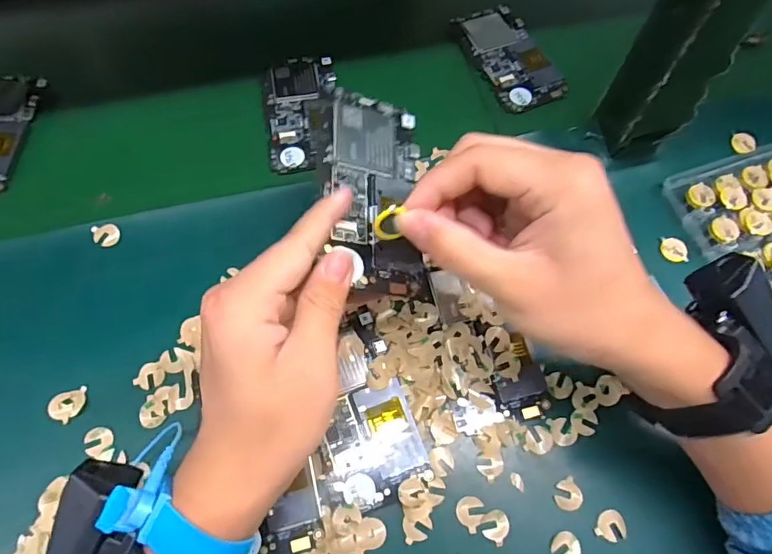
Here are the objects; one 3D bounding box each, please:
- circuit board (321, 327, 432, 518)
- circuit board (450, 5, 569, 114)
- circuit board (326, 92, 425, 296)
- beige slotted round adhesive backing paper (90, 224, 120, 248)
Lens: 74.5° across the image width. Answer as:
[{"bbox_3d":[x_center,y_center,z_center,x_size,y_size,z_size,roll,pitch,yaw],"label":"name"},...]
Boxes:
[{"bbox_3d":[-0.016,0.092,0.331,0.064,0.007,0.106,-18,66,-8],"label":"circuit board"},{"bbox_3d":[0.114,-0.209,0.478,0.063,0.011,0.122,-22,66,-10],"label":"circuit board"},{"bbox_3d":[-0.005,-0.050,0.302,0.059,0.005,0.123,7,73,-27],"label":"circuit board"},{"bbox_3d":[-0.211,-0.032,0.381,0.018,0.004,0.019,1,66,-2],"label":"beige slotted round adhesive backing paper"}]

